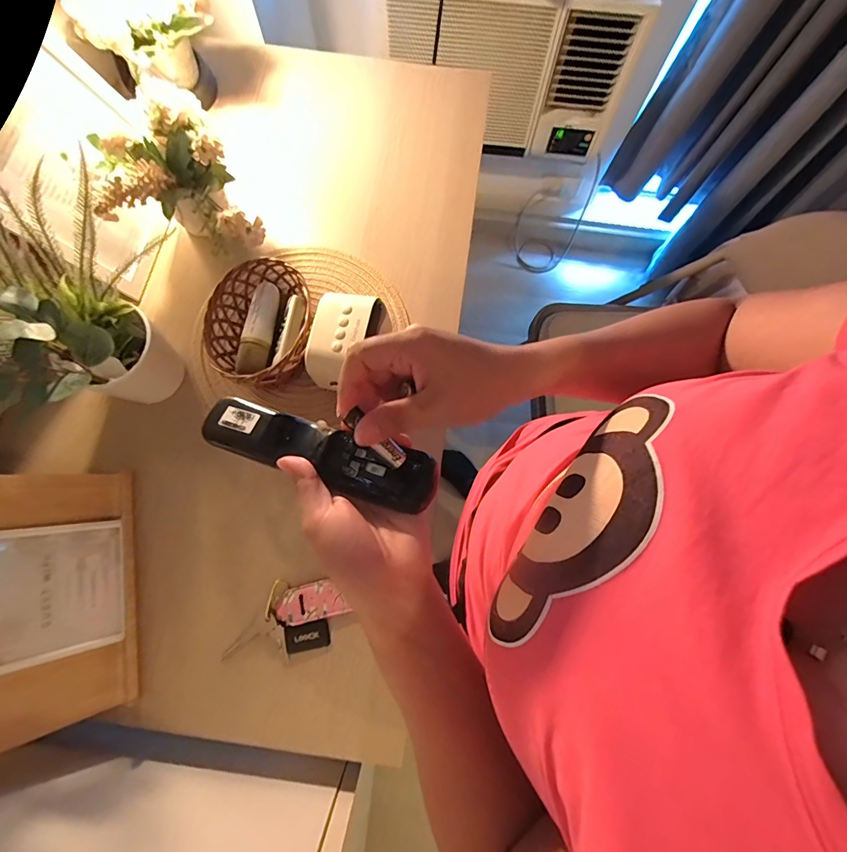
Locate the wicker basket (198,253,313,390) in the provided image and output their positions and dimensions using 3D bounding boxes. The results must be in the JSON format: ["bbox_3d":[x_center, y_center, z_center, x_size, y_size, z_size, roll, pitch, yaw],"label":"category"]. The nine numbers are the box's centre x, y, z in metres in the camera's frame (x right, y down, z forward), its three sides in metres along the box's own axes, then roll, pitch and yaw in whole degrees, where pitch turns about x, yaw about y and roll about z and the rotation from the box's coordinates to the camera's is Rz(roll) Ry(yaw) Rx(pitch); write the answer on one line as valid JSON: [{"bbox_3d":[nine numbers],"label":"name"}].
[{"bbox_3d":[-0.201,-0.122,0.534,0.124,0.071,0.157,2,76,0],"label":"wicker basket"}]

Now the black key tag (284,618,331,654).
[{"bbox_3d":[-0.134,0.243,0.487,0.048,0.008,0.031,-11,76,-4],"label":"black key tag"}]

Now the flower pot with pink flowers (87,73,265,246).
[{"bbox_3d":[-0.306,-0.288,0.517,0.149,0.141,0.154,0,76,-1],"label":"flower pot with pink flowers"}]

